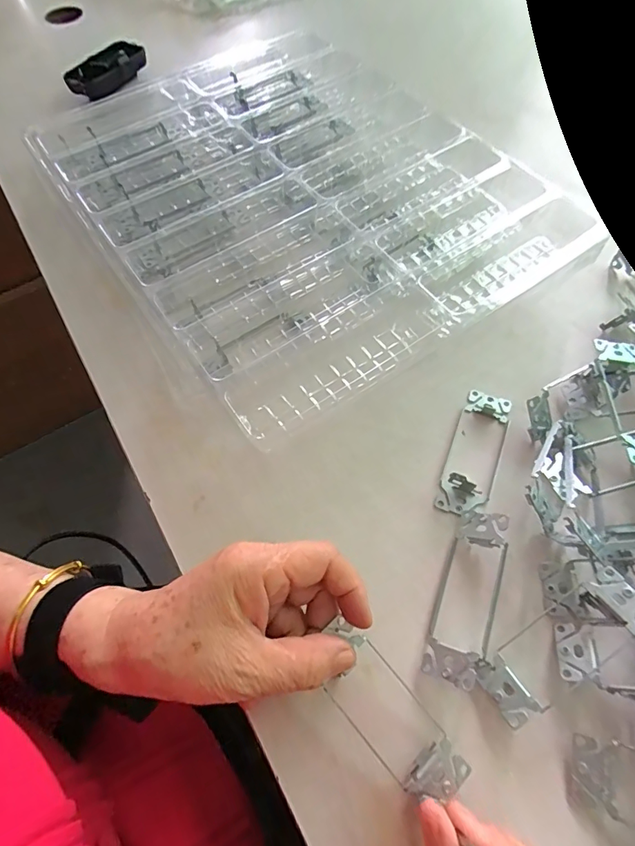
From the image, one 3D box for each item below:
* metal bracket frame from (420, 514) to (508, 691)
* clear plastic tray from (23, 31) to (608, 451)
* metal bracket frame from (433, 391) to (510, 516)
[{"bbox_3d":[0.098,0.107,0.266,0.034,0.024,0.103,19,66,12],"label":"metal bracket frame"},{"bbox_3d":[-0.023,-0.221,0.399,0.340,0.059,0.450,-36,71,-13],"label":"clear plastic tray"},{"bbox_3d":[0.120,0.018,0.314,0.037,0.023,0.104,20,66,12],"label":"metal bracket frame"}]

